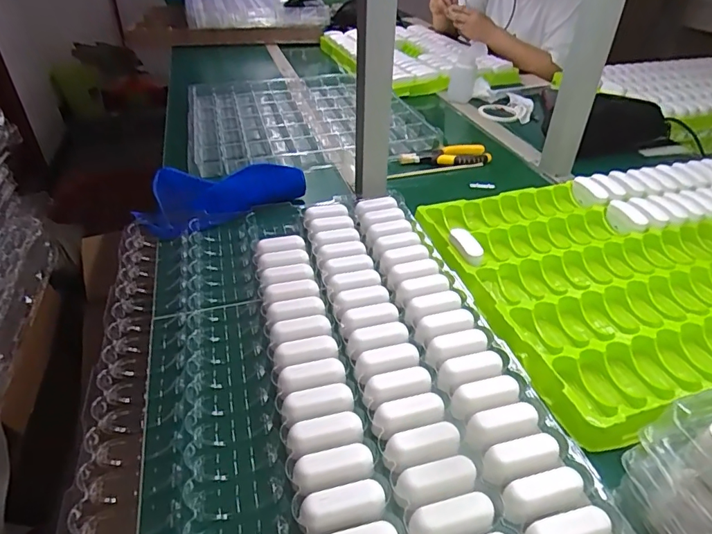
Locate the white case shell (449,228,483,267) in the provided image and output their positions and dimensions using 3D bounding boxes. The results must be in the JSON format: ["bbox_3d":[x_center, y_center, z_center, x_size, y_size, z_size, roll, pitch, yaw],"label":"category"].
[{"bbox_3d":[0.140,-0.028,0.594,0.019,0.023,0.059,-19,53,-21],"label":"white case shell"}]

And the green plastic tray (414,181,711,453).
[{"bbox_3d":[0.395,-0.015,0.612,0.556,0.035,0.391,-12,39,-16],"label":"green plastic tray"}]

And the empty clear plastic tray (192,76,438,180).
[{"bbox_3d":[-0.120,-0.329,0.992,0.435,0.025,0.463,-10,38,-14],"label":"empty clear plastic tray"}]

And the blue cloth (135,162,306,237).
[{"bbox_3d":[-0.200,-0.113,0.715,0.240,0.033,0.159,-14,39,-16],"label":"blue cloth"}]

